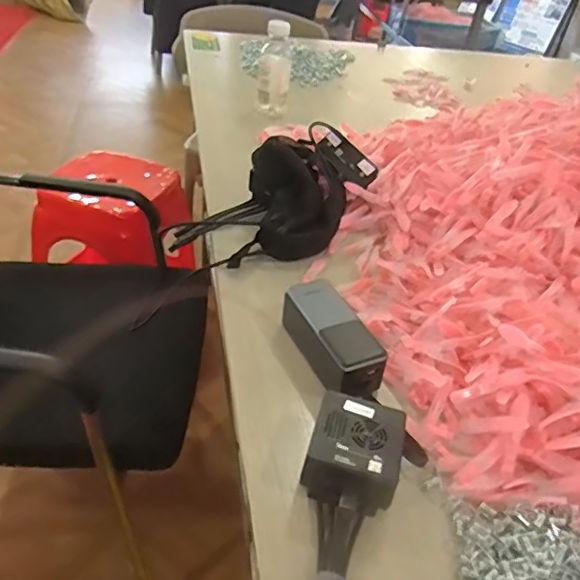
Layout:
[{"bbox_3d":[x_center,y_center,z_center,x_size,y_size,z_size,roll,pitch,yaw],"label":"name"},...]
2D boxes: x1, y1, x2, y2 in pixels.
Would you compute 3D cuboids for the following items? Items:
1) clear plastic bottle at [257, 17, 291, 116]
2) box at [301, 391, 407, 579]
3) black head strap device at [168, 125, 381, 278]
[{"bbox_3d":[-0.029,-0.420,1.078,0.058,0.164,0.055,5,37,-5],"label":"clear plastic bottle"},{"bbox_3d":[0.034,0.181,0.408,0.070,0.045,0.234,14,38,8],"label":"box"},{"bbox_3d":[0.002,-0.132,0.774,0.166,0.095,0.294,33,44,29],"label":"black head strap device"}]

